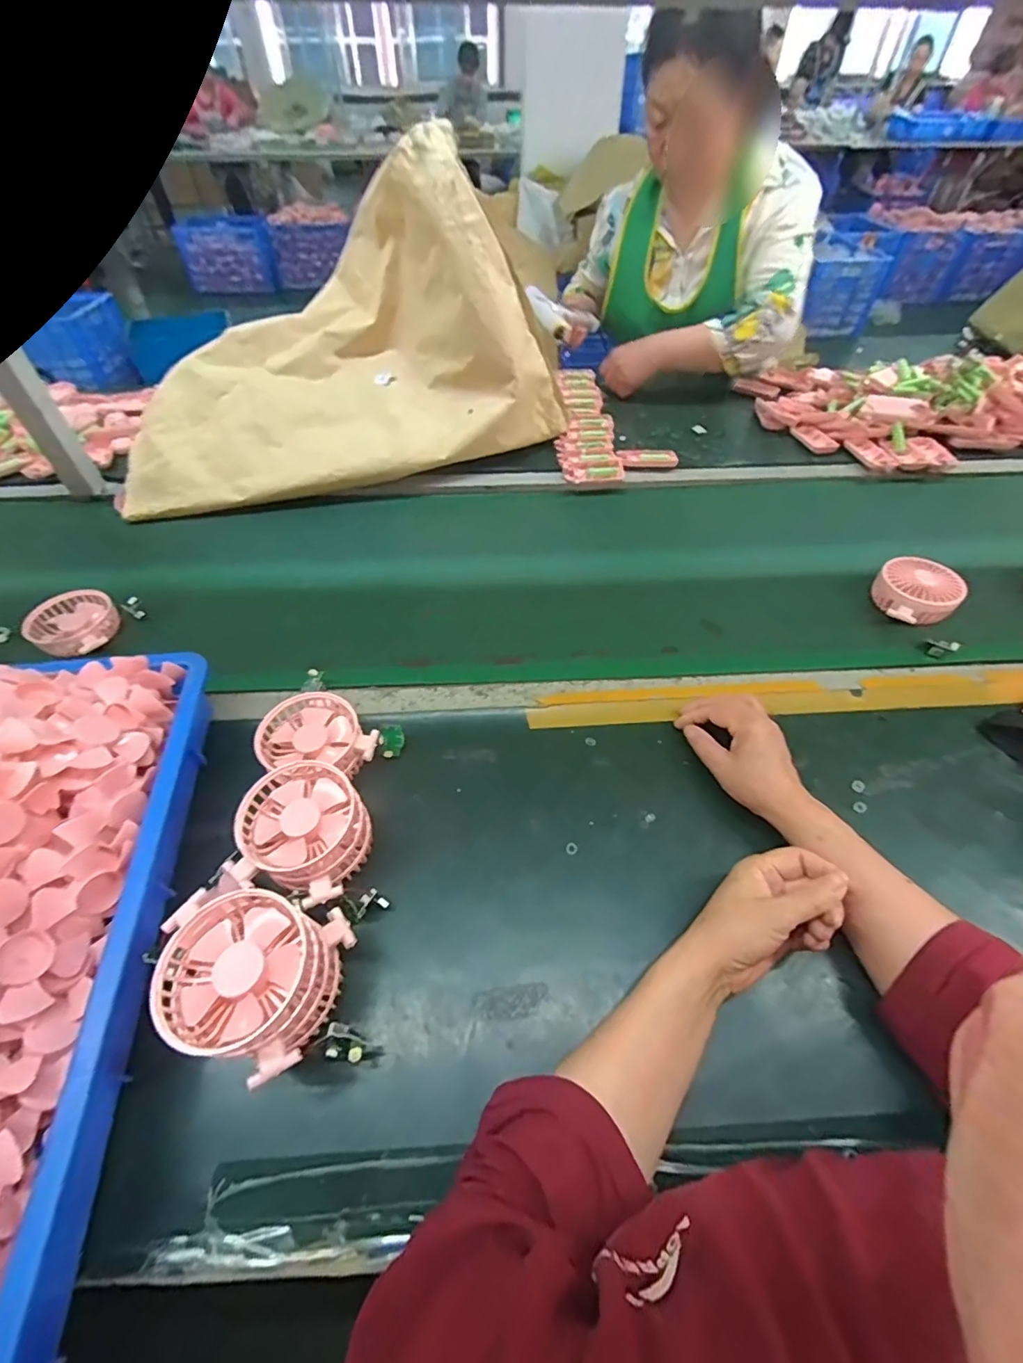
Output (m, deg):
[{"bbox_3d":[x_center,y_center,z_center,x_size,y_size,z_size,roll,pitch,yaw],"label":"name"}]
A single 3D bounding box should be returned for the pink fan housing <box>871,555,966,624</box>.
[{"bbox_3d":[0.494,-0.111,0.637,0.079,0.038,0.084,-4,50,-3],"label":"pink fan housing"}]

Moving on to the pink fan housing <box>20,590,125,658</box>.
[{"bbox_3d":[-0.515,-0.067,0.623,0.103,0.027,0.088,29,56,23],"label":"pink fan housing"}]

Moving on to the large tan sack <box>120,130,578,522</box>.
[{"bbox_3d":[-0.284,-0.534,0.815,0.705,0.327,0.342,-15,52,-12],"label":"large tan sack"}]

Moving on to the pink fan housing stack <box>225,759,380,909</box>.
[{"bbox_3d":[-0.170,0.130,0.435,0.094,0.074,0.102,12,51,10],"label":"pink fan housing stack"}]

